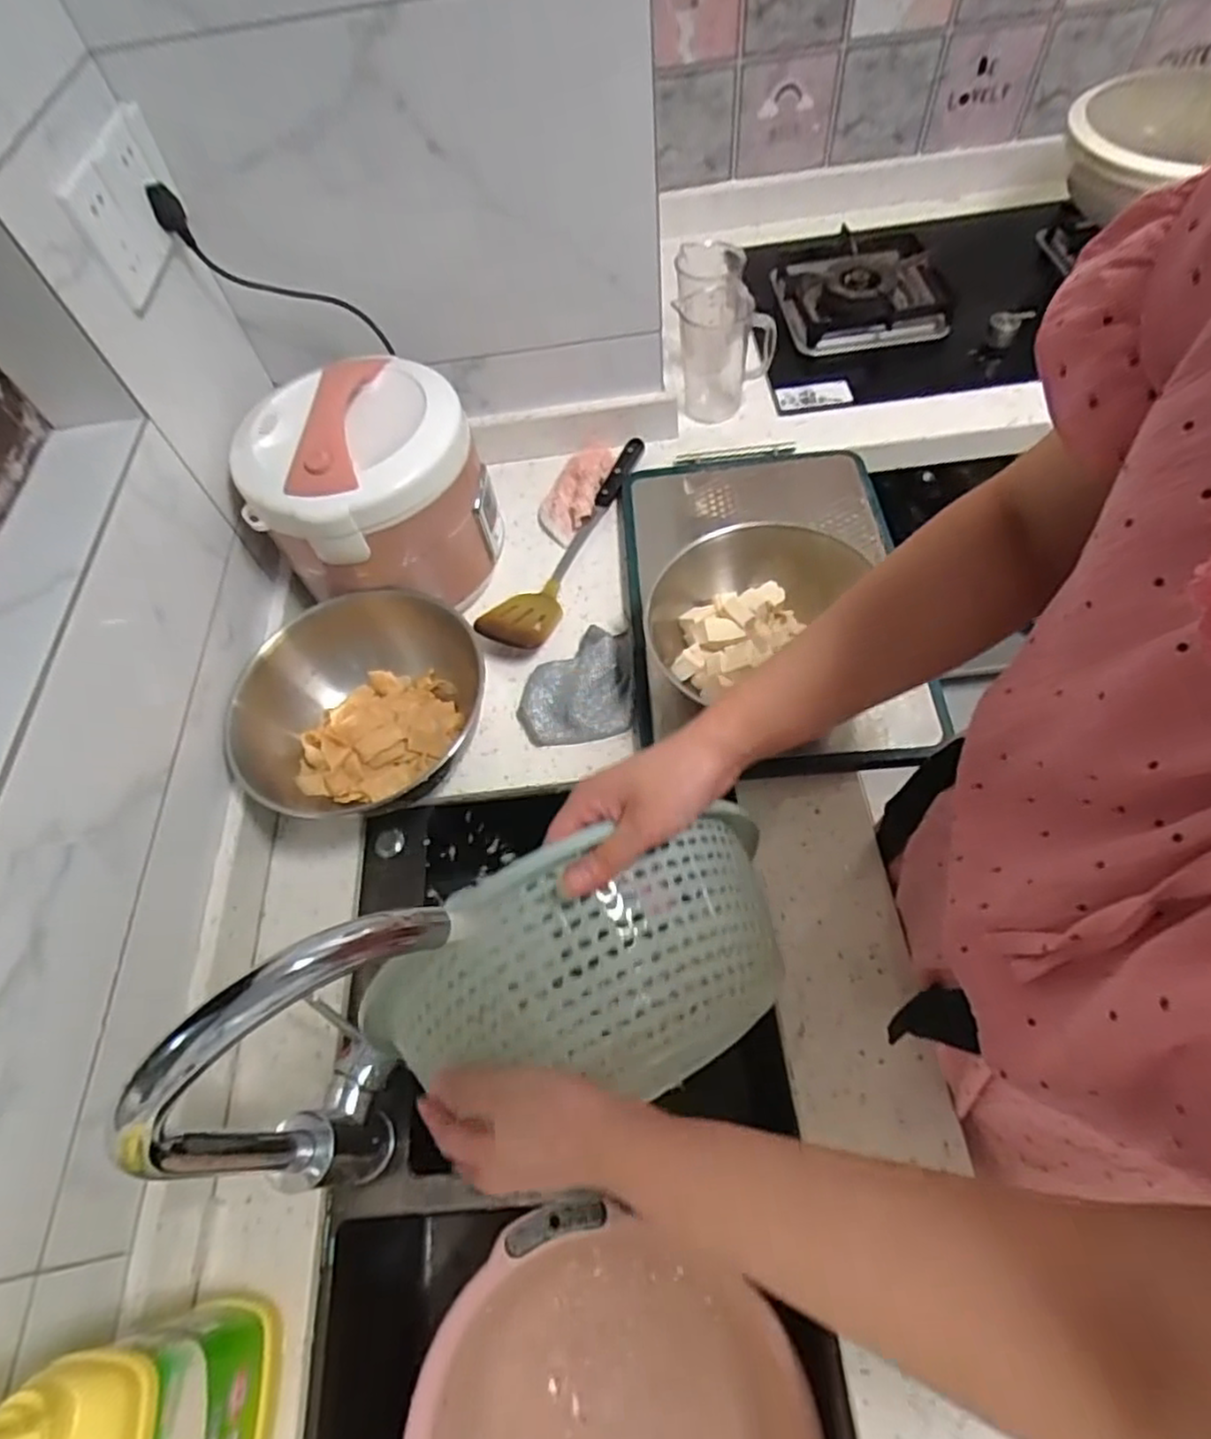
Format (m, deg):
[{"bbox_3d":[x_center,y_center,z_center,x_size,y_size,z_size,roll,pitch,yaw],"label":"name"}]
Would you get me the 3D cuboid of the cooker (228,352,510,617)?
[{"bbox_3d":[-0.241,-0.243,0.733,0.233,0.185,0.210,-21,60,-6],"label":"cooker"}]

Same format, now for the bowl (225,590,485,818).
[{"bbox_3d":[-0.238,-0.030,0.679,0.180,0.134,0.190,-10,60,0],"label":"bowl"}]

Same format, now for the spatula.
[{"bbox_3d":[-0.030,-0.213,0.823,0.066,0.033,0.347,23,65,18],"label":"spatula"}]

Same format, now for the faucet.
[{"bbox_3d":[-0.159,0.205,0.439,0.058,0.325,0.180,36,70,23],"label":"faucet"}]

